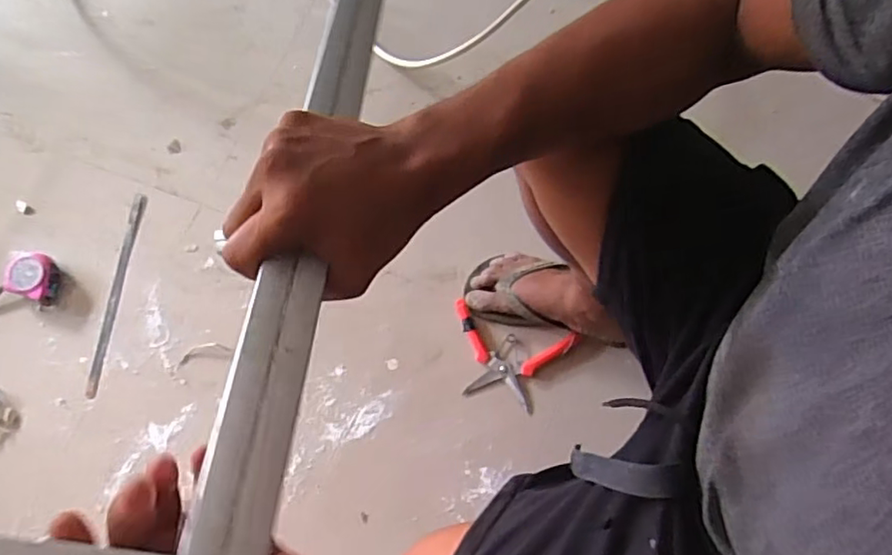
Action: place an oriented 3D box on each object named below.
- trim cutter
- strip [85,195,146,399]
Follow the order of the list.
[{"bbox_3d":[0.082,0.110,0.824,0.168,0.022,0.115,16,72,6],"label":"trim cutter"},{"bbox_3d":[-0.478,0.019,0.875,0.022,0.007,0.300,4,71,2],"label":"strip"}]

